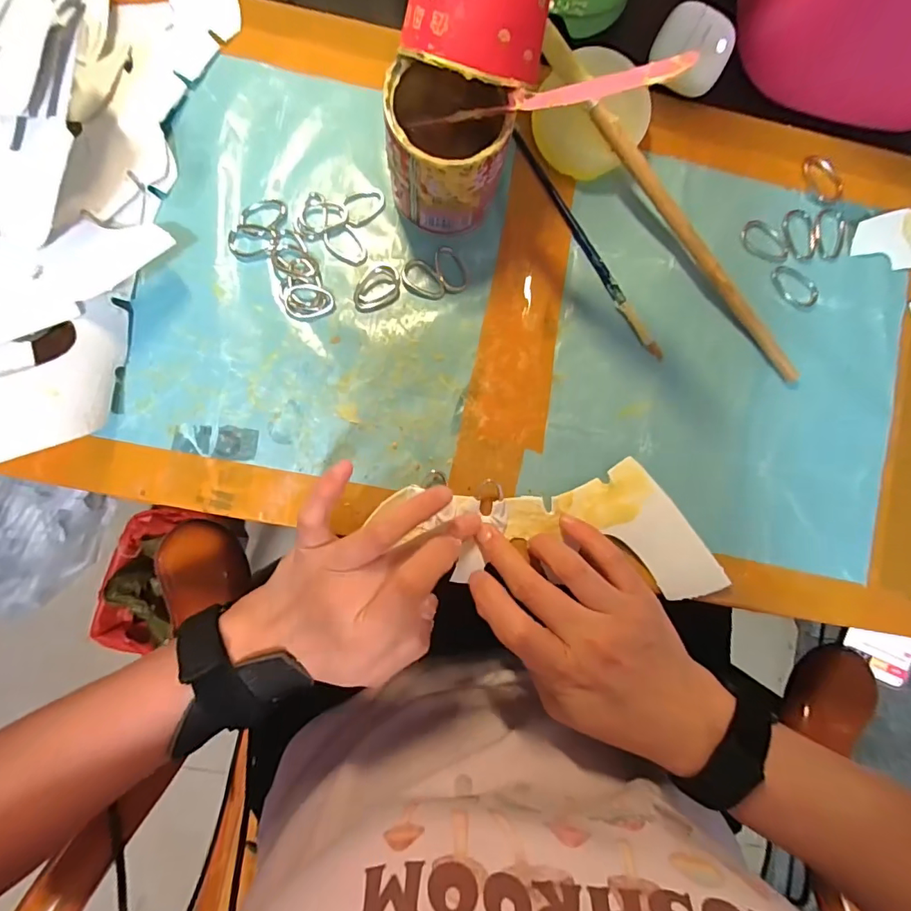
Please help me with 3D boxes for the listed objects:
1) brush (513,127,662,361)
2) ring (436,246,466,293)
[{"bbox_3d":[0.084,-0.132,0.306,0.009,0.005,0.166,-33,91,-4],"label":"brush"},{"bbox_3d":[-0.003,-0.115,0.298,0.016,0.004,0.030,-25,91,-5],"label":"ring"}]

